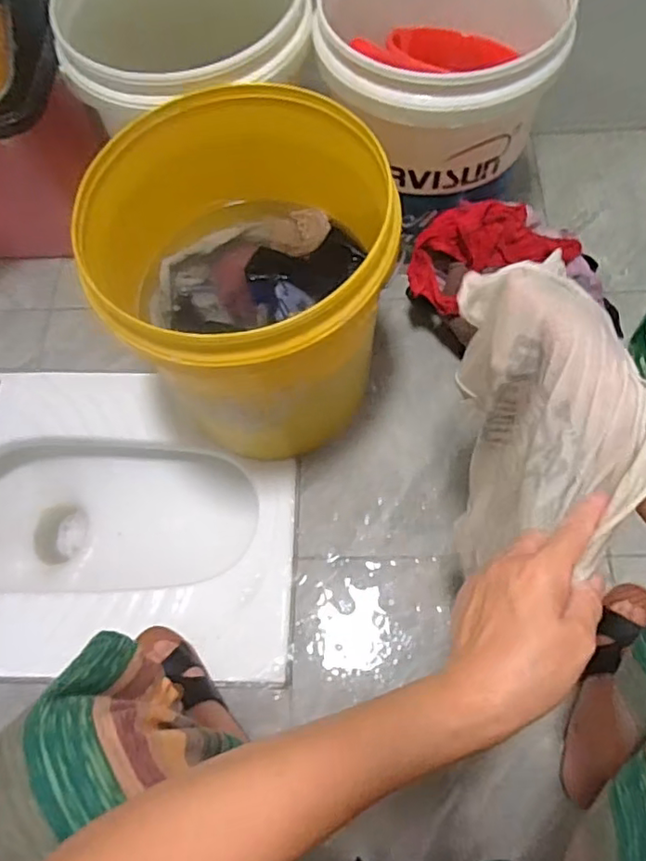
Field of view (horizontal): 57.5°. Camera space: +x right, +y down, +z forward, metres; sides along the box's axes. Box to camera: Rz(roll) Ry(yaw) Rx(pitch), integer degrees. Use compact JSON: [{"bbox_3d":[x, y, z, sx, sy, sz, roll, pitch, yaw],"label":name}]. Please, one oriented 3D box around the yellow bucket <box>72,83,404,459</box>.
[{"bbox_3d":[-0.086,-0.174,0.738,0.310,0.355,0.359,-10,67,-1],"label":"yellow bucket"}]

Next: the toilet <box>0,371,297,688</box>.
[{"bbox_3d":[-0.305,0.142,0.888,0.542,0.174,0.425,0,67,4],"label":"toilet"}]

